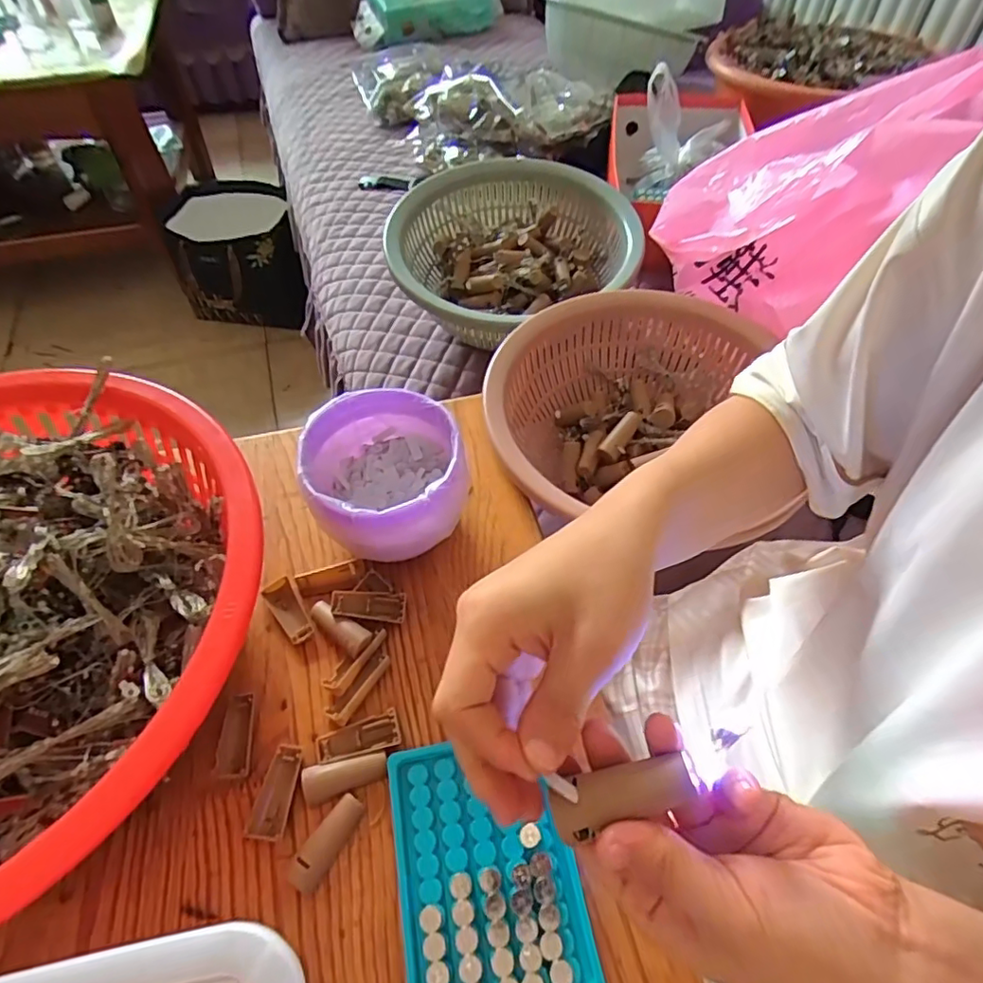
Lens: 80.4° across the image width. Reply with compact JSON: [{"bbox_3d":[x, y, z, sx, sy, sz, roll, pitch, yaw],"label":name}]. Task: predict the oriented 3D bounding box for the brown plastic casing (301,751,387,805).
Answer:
[{"bbox_3d":[-0.087,0.170,0.347,0.049,0.009,0.019,-11,53,-8],"label":"brown plastic casing"}]

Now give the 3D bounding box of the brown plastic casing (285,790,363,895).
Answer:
[{"bbox_3d":[-0.092,0.196,0.326,0.019,0.011,0.050,29,58,20],"label":"brown plastic casing"}]

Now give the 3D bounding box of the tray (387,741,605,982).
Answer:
[{"bbox_3d":[-0.003,0.206,0.318,0.094,0.016,0.130,-9,53,-7],"label":"tray"}]

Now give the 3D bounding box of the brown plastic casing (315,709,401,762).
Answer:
[{"bbox_3d":[-0.082,0.151,0.357,0.050,0.006,0.021,-15,54,-11],"label":"brown plastic casing"}]

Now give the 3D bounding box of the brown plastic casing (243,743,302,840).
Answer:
[{"bbox_3d":[-0.127,0.177,0.344,0.020,0.008,0.050,4,53,3],"label":"brown plastic casing"}]

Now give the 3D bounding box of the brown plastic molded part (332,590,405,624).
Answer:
[{"bbox_3d":[-0.085,0.079,0.404,0.049,0.004,0.021,8,51,-14],"label":"brown plastic molded part"}]

